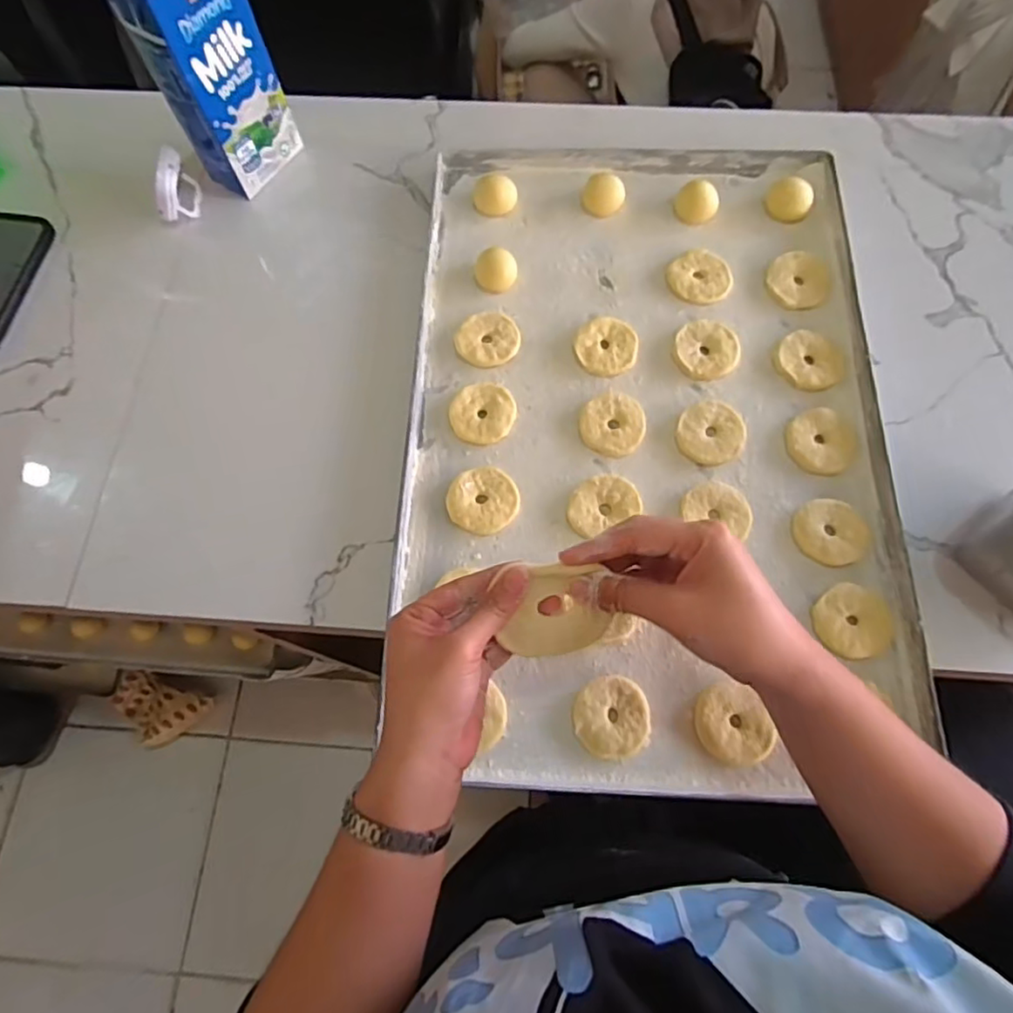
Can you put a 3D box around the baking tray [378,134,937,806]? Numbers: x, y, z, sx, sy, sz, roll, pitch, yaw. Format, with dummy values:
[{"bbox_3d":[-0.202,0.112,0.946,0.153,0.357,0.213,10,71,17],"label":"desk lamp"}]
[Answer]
[{"bbox_3d":[0.122,-0.081,0.546,0.410,0.029,0.610,2,70,2],"label":"baking tray"}]

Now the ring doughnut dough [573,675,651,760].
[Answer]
[{"bbox_3d":[0.080,0.161,0.465,0.056,0.011,0.057,0,70,1],"label":"ring doughnut dough"}]

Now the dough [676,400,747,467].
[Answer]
[{"bbox_3d":[0.183,-0.065,0.543,0.062,0.011,0.057,0,70,1],"label":"dough"}]

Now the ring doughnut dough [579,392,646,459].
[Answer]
[{"bbox_3d":[0.095,-0.074,0.550,0.057,0.010,0.061,14,71,6],"label":"ring doughnut dough"}]

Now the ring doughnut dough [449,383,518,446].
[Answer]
[{"bbox_3d":[-0.021,-0.085,0.556,0.059,0.009,0.059,0,73,1],"label":"ring doughnut dough"}]

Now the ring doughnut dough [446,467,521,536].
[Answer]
[{"bbox_3d":[-0.020,-0.005,0.527,0.060,0.012,0.058,16,71,7],"label":"ring doughnut dough"}]

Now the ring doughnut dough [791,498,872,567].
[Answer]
[{"bbox_3d":[0.273,0.021,0.508,0.062,0.011,0.056,-9,70,-2],"label":"ring doughnut dough"}]

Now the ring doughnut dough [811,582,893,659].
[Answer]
[{"bbox_3d":[0.275,0.091,0.482,0.058,0.010,0.057,30,73,11],"label":"ring doughnut dough"}]

